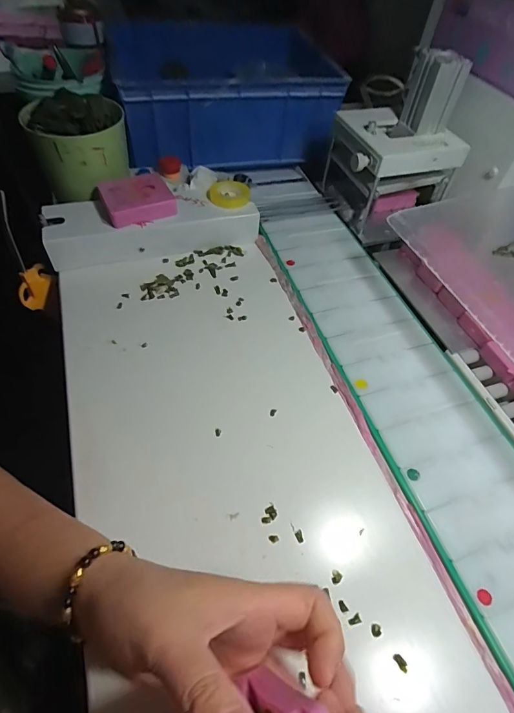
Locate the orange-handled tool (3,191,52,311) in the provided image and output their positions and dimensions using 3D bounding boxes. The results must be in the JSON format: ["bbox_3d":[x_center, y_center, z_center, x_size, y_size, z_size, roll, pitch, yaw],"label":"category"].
[{"bbox_3d":[-0.277,-0.117,0.465,0.035,0.132,0.025,-14,31,-13],"label":"orange-handled tool"}]

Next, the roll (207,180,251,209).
[{"bbox_3d":[-0.035,-0.211,0.505,0.050,0.013,0.053,2,53,-3],"label":"roll"}]

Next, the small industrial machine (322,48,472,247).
[{"bbox_3d":[0.185,-0.272,0.510,0.144,0.177,0.127,-5,53,-7],"label":"small industrial machine"}]

